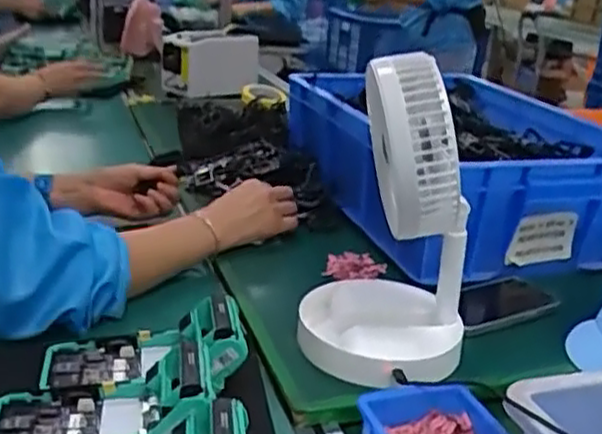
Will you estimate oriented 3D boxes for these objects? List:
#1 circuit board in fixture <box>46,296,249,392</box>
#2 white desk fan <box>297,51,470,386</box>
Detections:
[{"bbox_3d":[-0.139,0.126,0.645,0.183,0.056,0.098,-12,20,7],"label":"circuit board in fixture"},{"bbox_3d":[0.083,-0.004,0.669,0.154,0.281,0.159,5,21,4],"label":"white desk fan"}]

